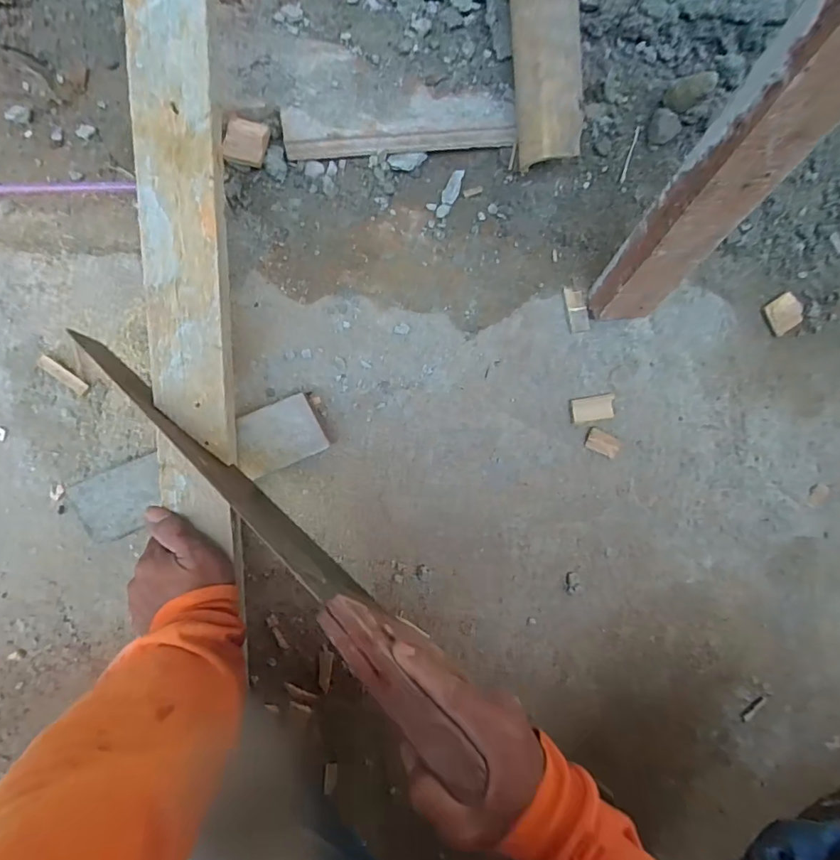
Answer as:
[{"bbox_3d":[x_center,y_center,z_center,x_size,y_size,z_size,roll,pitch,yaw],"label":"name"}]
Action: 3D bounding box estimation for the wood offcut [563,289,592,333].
[{"bbox_3d":[0.165,-0.126,0.529,0.020,0.007,0.047,-14,93,-5],"label":"wood offcut"}]

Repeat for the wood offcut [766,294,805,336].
[{"bbox_3d":[0.427,-0.136,0.582,0.045,0.005,0.040,-34,97,-2],"label":"wood offcut"}]

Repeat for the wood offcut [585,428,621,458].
[{"bbox_3d":[0.197,0.015,0.543,0.036,0.012,0.021,25,89,-6],"label":"wood offcut"}]

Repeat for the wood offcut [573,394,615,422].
[{"bbox_3d":[0.185,-0.023,0.538,0.045,0.011,0.025,-9,93,-5],"label":"wood offcut"}]

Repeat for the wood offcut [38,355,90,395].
[{"bbox_3d":[-0.334,-0.051,0.470,0.048,0.009,0.013,39,88,-5],"label":"wood offcut"}]

